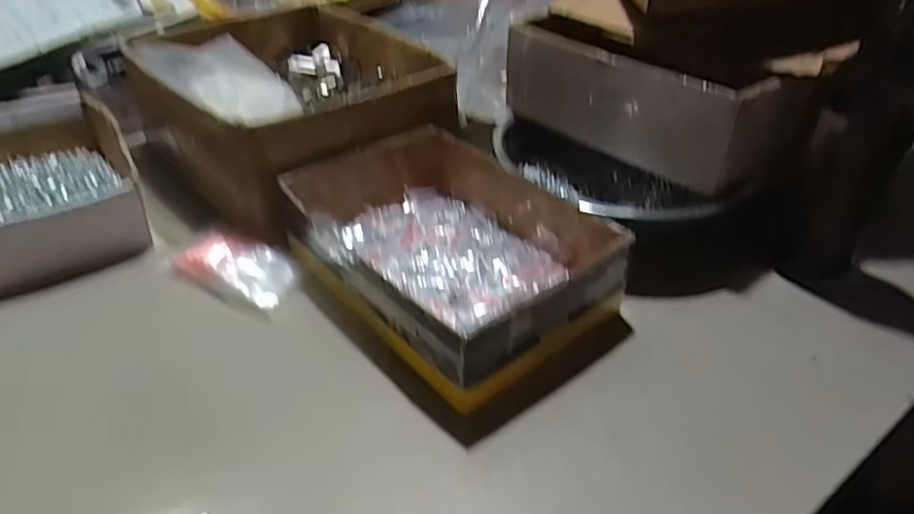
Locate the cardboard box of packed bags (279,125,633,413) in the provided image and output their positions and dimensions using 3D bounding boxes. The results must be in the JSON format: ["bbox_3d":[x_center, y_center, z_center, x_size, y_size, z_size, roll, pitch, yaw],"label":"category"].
[{"bbox_3d":[-0.011,-0.015,0.498,0.180,0.065,0.258,-27,45,-32],"label":"cardboard box of packed bags"}]

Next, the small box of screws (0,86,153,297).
[{"bbox_3d":[-0.406,-0.071,0.568,0.169,0.061,0.248,-22,43,-27],"label":"small box of screws"}]

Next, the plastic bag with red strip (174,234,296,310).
[{"bbox_3d":[-0.185,0.008,0.511,0.100,0.018,0.053,16,40,19],"label":"plastic bag with red strip"}]

